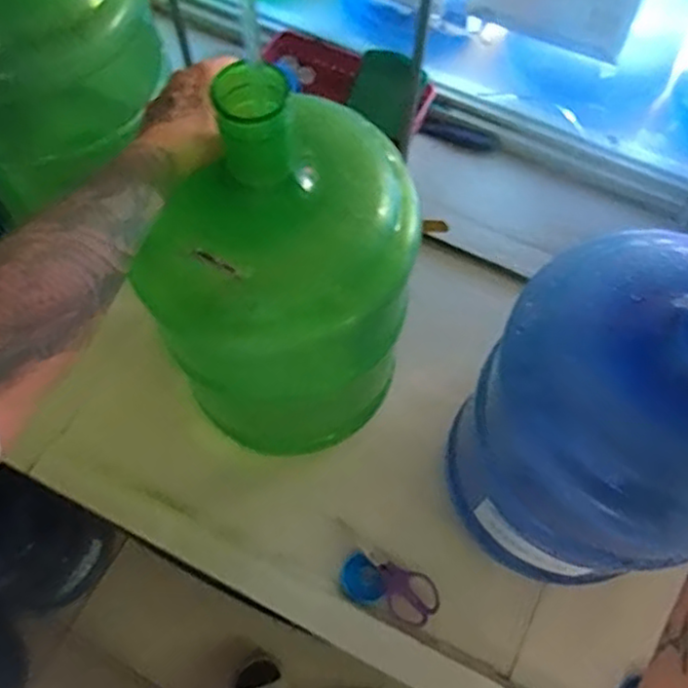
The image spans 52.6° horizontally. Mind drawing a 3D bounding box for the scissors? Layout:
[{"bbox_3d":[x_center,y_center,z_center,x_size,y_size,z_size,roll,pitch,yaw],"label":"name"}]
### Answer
[{"bbox_3d":[0.050,0.254,0.800,0.056,0.013,0.147,-36,72,-15],"label":"scissors"}]

